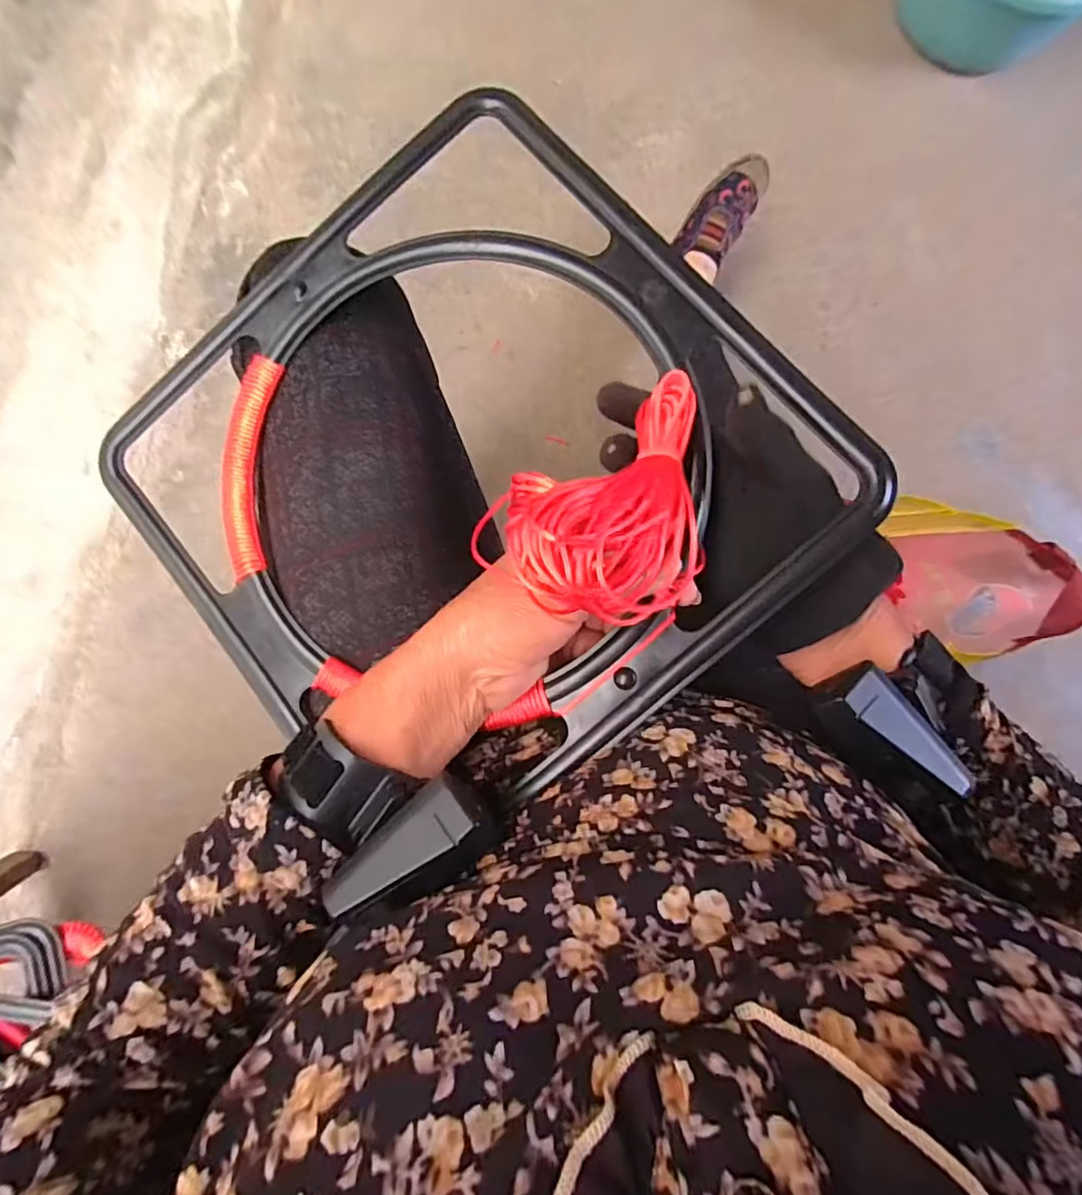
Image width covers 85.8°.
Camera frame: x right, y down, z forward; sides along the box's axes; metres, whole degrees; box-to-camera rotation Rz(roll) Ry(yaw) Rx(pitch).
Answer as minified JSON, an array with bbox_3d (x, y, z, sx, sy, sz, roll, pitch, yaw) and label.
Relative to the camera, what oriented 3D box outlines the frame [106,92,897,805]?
[{"bbox_3d":[-0.047,-0.066,0.310,0.328,0.021,0.319,-40,81,4],"label":"frame"}]

